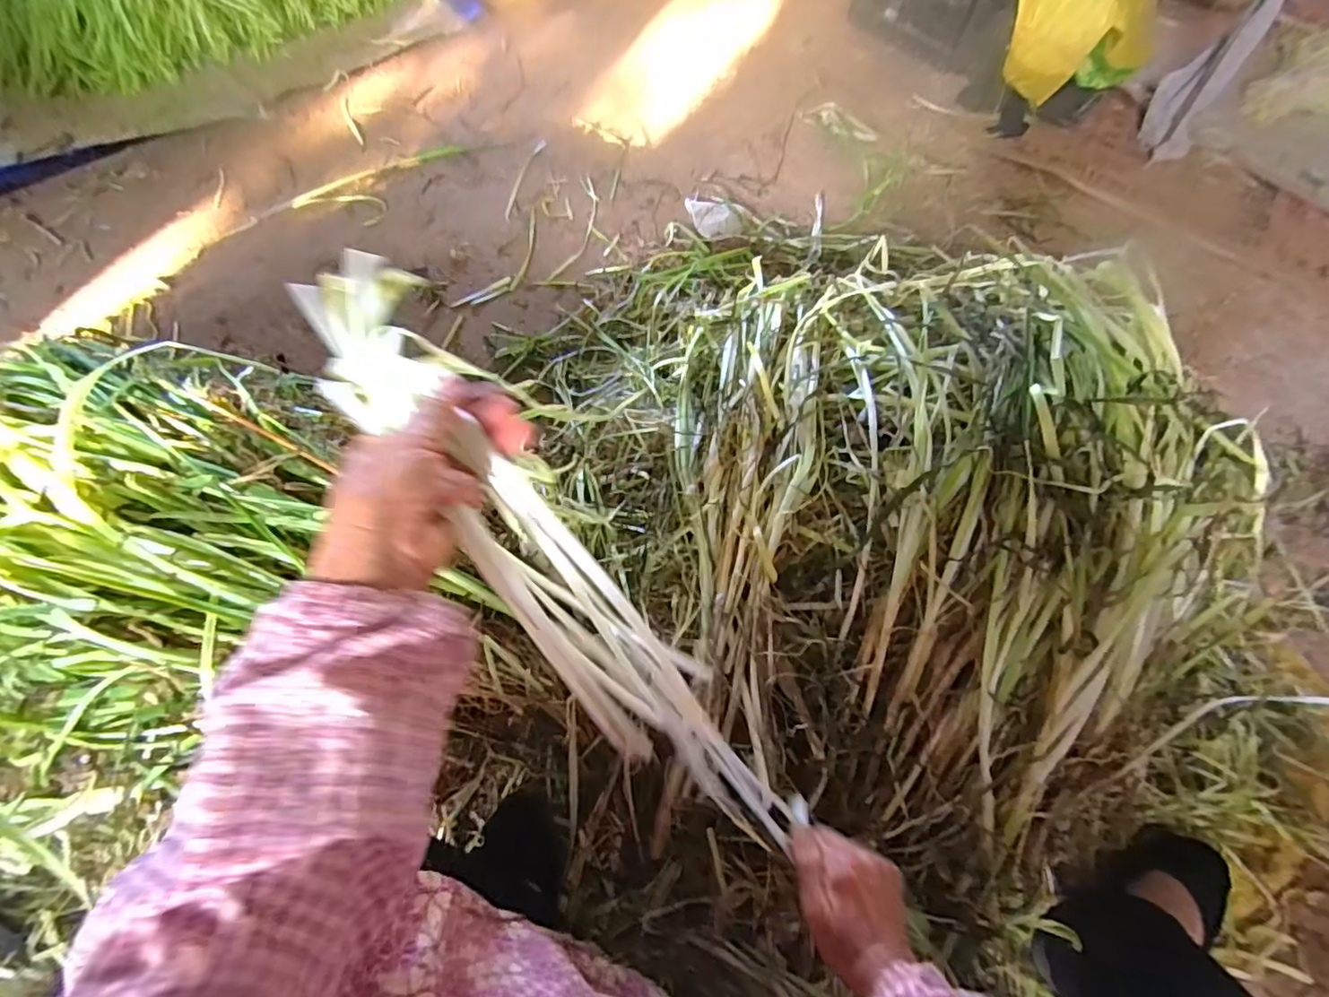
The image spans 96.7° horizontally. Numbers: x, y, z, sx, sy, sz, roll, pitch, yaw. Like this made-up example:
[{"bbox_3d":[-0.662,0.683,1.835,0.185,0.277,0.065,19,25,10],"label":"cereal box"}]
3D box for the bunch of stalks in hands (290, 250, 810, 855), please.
[{"bbox_3d":[-0.055,0.067,0.386,0.082,0.074,0.496,-41,103,-21],"label":"bunch of stalks in hands"}]

